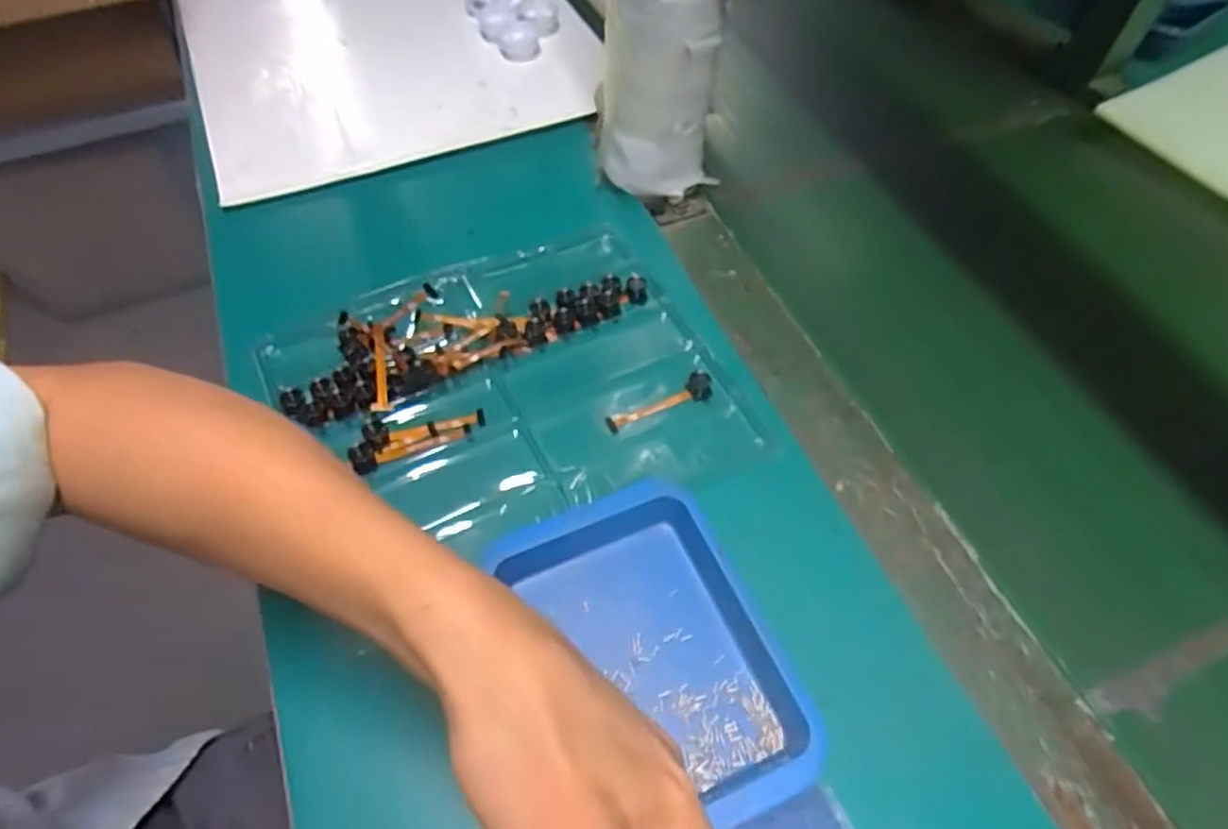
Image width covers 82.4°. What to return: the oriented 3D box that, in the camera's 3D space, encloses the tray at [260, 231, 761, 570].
[{"bbox_3d":[-0.066,-0.018,0.427,0.246,0.024,0.201,-22,59,-15],"label":"tray"}]

